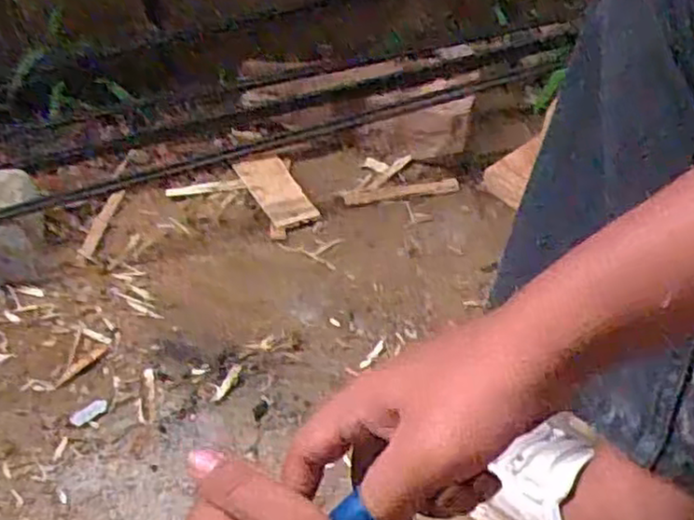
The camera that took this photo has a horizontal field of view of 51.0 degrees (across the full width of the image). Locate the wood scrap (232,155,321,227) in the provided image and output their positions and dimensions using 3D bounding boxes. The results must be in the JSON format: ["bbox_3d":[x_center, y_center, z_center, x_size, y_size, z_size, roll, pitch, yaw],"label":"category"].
[{"bbox_3d":[-0.084,-0.082,0.857,0.054,0.016,0.123,-24,51,-16],"label":"wood scrap"}]

